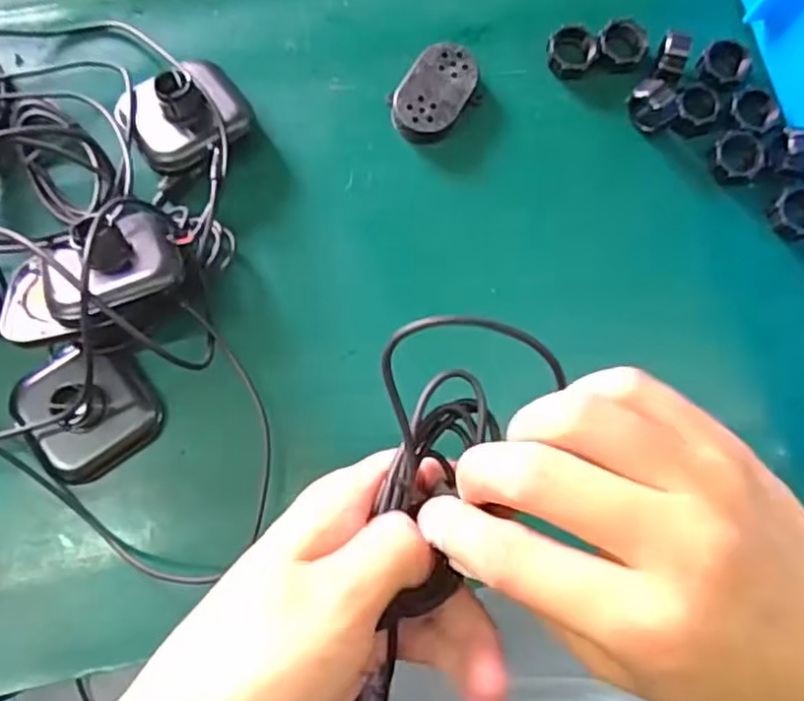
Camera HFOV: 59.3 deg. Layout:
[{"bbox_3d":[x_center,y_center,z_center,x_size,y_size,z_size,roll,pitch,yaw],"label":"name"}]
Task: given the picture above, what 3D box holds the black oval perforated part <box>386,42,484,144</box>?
[{"bbox_3d":[0.019,-0.137,0.375,0.036,0.014,0.055,36,78,3],"label":"black oval perforated part"}]

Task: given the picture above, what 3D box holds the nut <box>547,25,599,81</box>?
[{"bbox_3d":[0.093,-0.162,0.383,0.027,0.009,0.026,1,79,-4],"label":"nut"}]

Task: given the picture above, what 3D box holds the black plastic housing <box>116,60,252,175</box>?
[{"bbox_3d":[-0.108,-0.118,0.356,0.058,0.032,0.050,-36,84,-10],"label":"black plastic housing"}]

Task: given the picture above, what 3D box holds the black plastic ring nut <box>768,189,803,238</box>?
[{"bbox_3d":[0.212,-0.073,0.376,0.027,0.010,0.027,-20,81,-8],"label":"black plastic ring nut"}]

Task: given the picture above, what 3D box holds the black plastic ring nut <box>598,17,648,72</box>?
[{"bbox_3d":[0.121,-0.168,0.385,0.026,0.007,0.031,21,79,4],"label":"black plastic ring nut"}]

